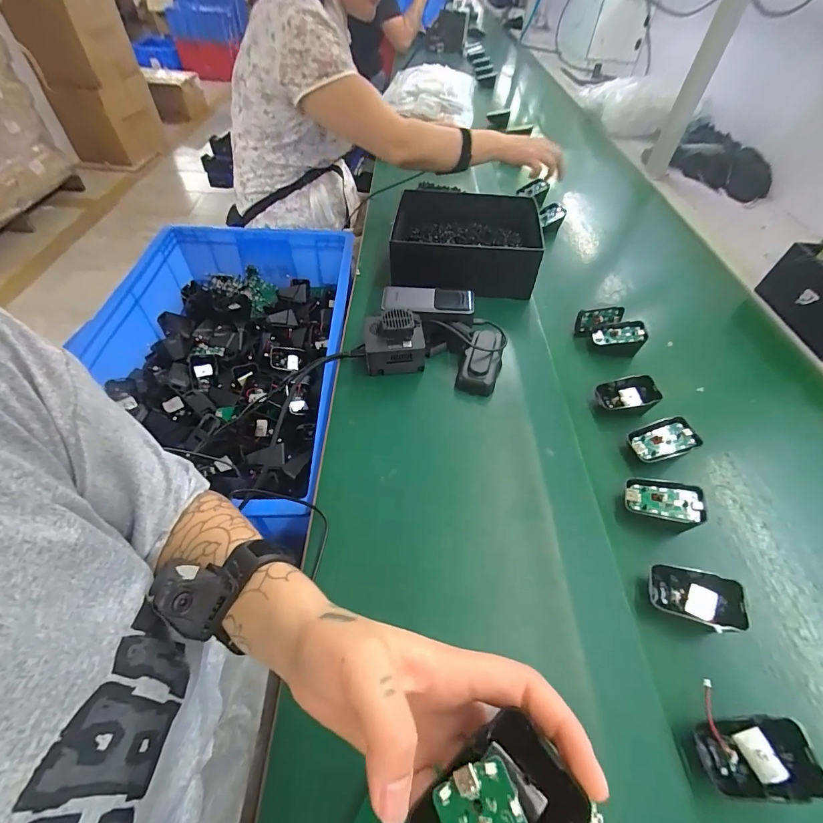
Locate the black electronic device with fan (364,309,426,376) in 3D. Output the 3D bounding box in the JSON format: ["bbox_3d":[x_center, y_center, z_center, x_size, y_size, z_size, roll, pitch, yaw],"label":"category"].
[{"bbox_3d":[-0.023,-0.094,0.515,0.076,0.061,0.068,-2,50,-6],"label":"black electronic device with fan"}]

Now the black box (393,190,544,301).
[{"bbox_3d":[0.088,-0.290,0.656,0.251,0.079,0.201,9,49,4],"label":"black box"}]

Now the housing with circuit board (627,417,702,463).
[{"bbox_3d":[0.289,0.037,0.446,0.069,0.026,0.043,-23,54,0],"label":"housing with circuit board"}]

